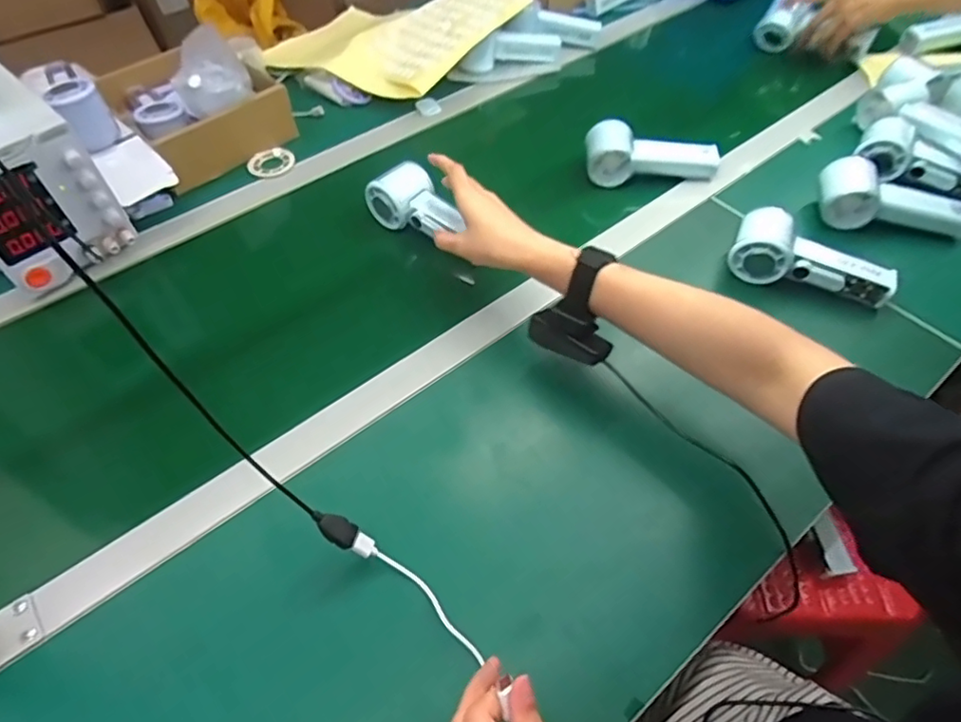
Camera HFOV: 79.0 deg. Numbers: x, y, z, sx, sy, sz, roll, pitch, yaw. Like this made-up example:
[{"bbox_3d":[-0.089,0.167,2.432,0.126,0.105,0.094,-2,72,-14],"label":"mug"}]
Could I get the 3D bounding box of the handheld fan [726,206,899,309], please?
[{"bbox_3d":[0.327,-0.096,0.573,0.153,0.052,0.051,26,58,18],"label":"handheld fan"}]

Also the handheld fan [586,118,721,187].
[{"bbox_3d":[0.202,-0.242,0.693,0.153,0.053,0.054,13,55,10],"label":"handheld fan"}]

